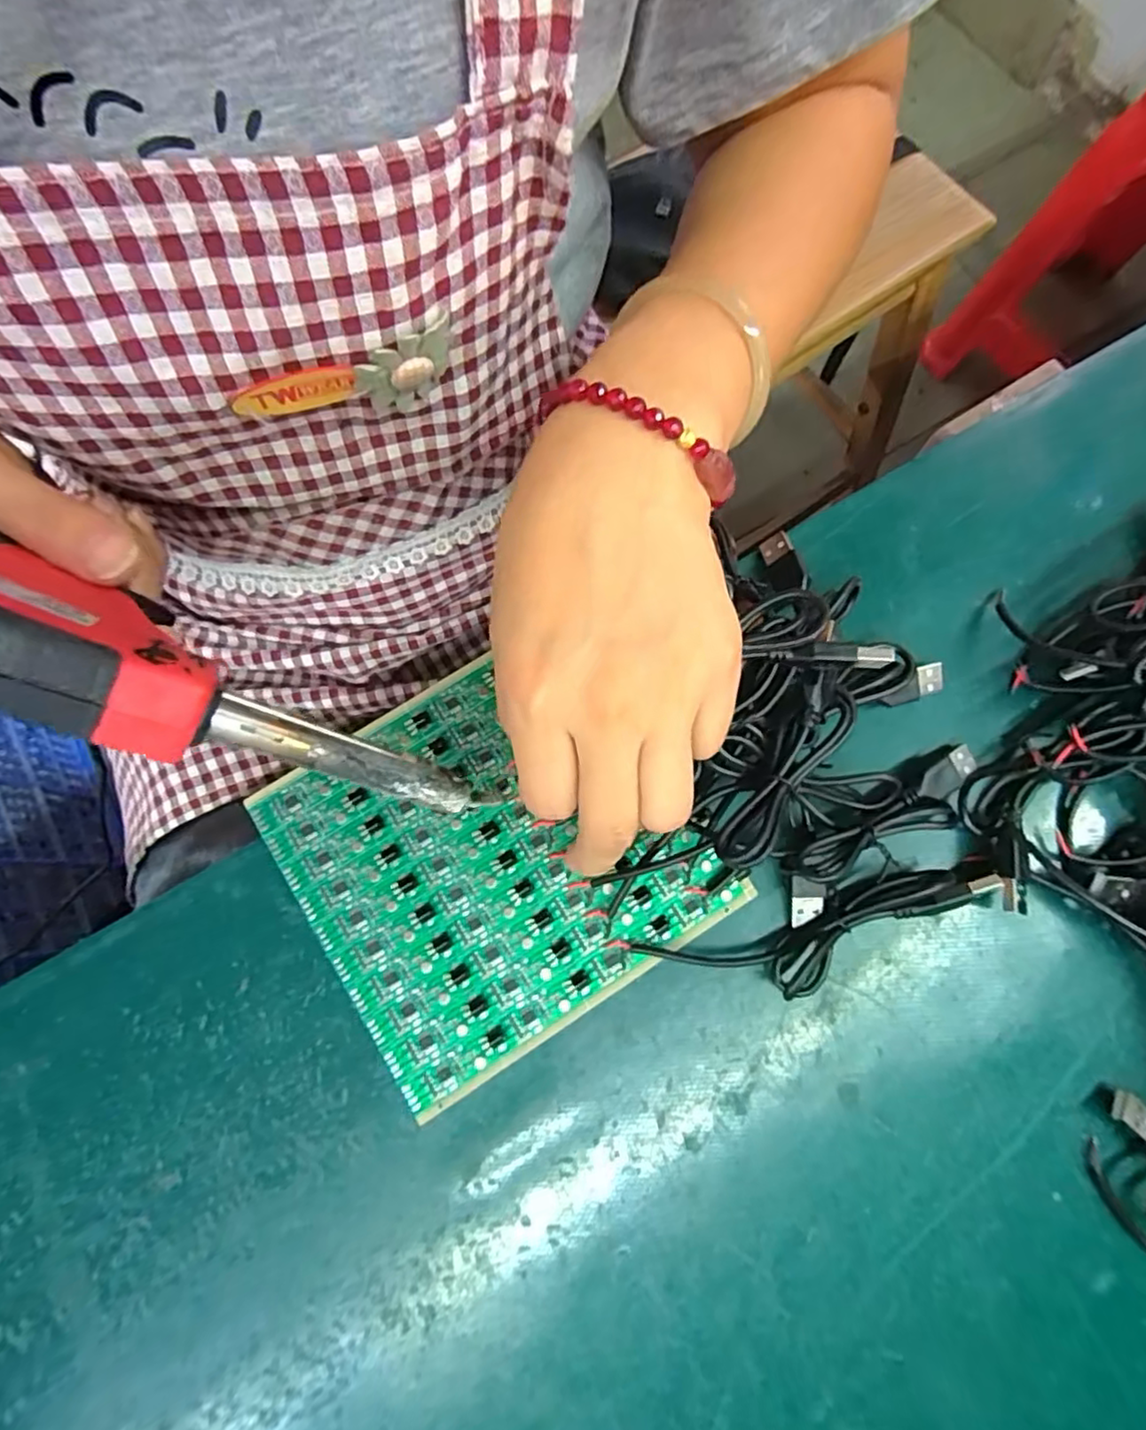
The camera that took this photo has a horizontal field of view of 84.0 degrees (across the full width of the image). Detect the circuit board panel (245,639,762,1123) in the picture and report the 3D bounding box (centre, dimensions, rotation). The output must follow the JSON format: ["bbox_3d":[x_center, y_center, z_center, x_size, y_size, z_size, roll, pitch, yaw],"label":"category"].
[{"bbox_3d":[-0.034,0.055,0.254,0.145,0.004,0.141,-33,81,-6],"label":"circuit board panel"}]

